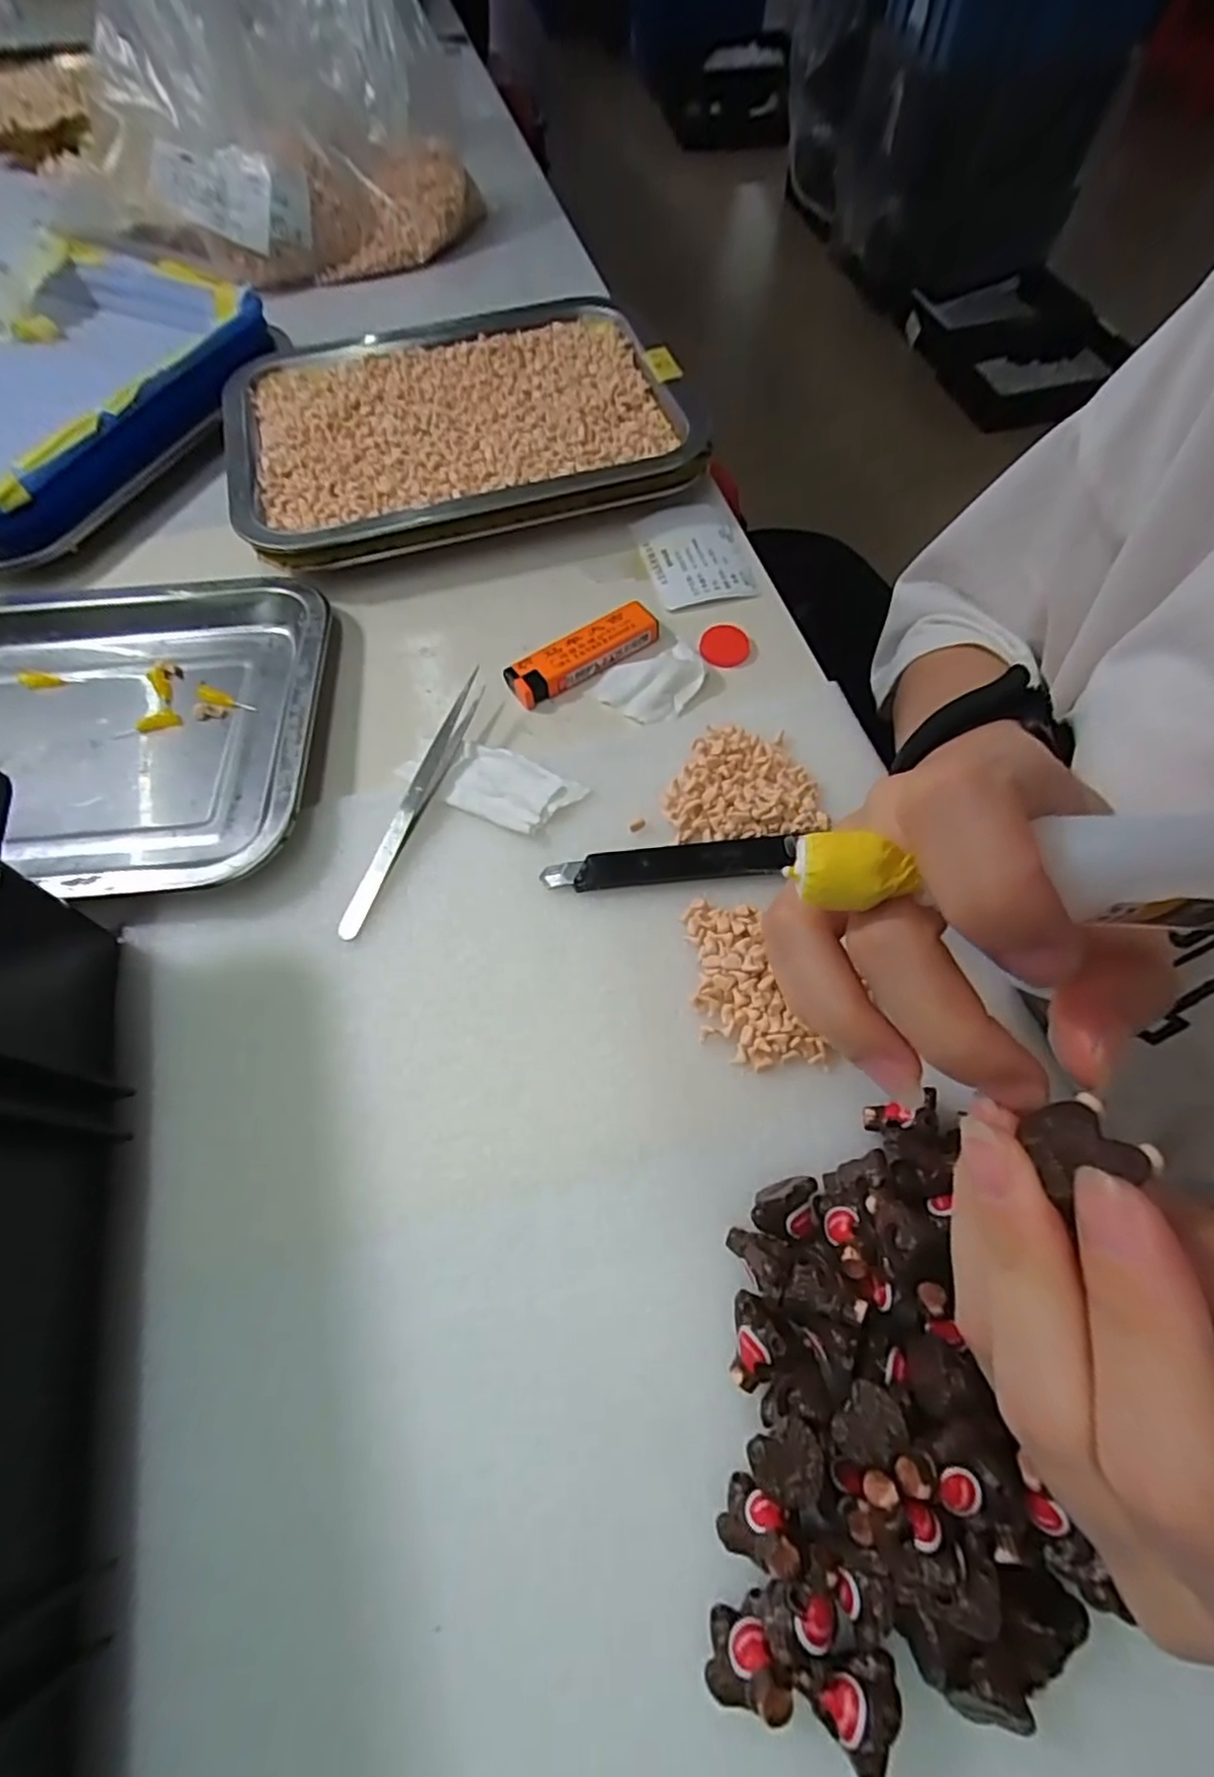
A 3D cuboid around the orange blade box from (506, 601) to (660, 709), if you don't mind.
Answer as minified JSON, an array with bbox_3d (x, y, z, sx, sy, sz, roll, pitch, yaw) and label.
[{"bbox_3d":[-0.012,-0.118,0.330,0.080,0.014,0.022,-31,68,-14],"label":"orange blade box"}]

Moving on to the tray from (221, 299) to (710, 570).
[{"bbox_3d":[-0.090,-0.274,0.392,0.259,0.035,0.187,-14,64,-6],"label":"tray"}]

